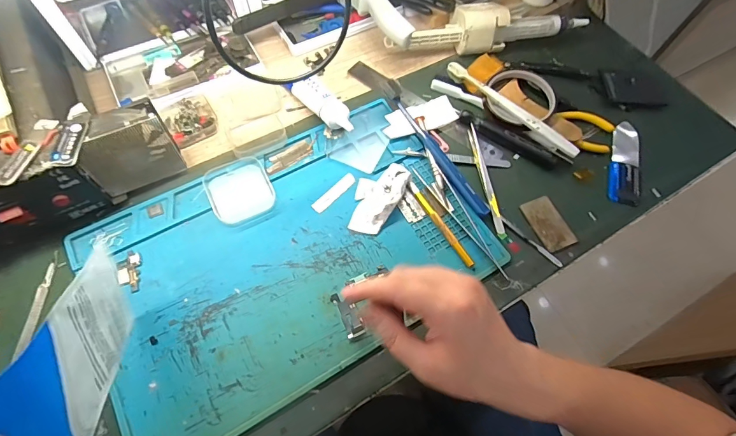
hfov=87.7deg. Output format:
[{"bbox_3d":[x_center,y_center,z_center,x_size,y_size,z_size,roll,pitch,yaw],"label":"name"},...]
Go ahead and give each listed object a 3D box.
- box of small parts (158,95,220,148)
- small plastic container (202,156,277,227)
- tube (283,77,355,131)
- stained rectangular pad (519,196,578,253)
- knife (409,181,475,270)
[{"bbox_3d":[-0.212,-0.120,0.455,0.056,0.019,0.062,-26,69,-15],"label":"box of small parts"},{"bbox_3d":[-0.137,-0.031,0.410,0.064,0.015,0.071,-25,69,-14],"label":"small plastic container"},{"bbox_3d":[-0.055,-0.137,0.459,0.032,0.028,0.114,-34,71,-17],"label":"tube"},{"bbox_3d":[0.197,0.006,0.416,0.037,0.005,0.060,-19,68,-12],"label":"stained rectangular pad"},{"bbox_3d":[0.078,0.005,0.407,0.010,0.007,0.113,-28,70,-15],"label":"knife"}]

